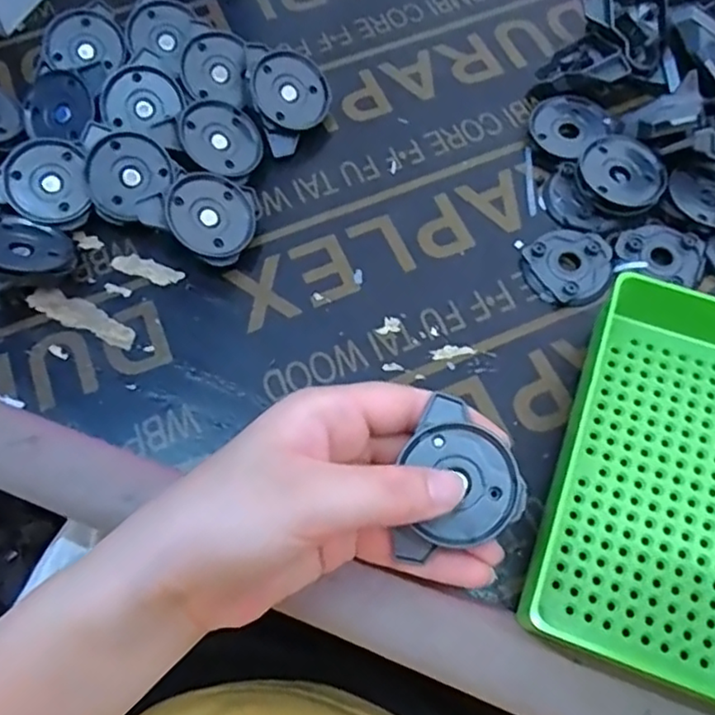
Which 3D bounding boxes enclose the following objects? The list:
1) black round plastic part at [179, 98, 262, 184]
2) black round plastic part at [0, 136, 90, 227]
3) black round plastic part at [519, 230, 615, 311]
[{"bbox_3d":[-0.070,-0.111,0.335,0.040,0.011,0.042,-38,97,-29],"label":"black round plastic part"},{"bbox_3d":[-0.155,-0.086,0.322,0.042,0.008,0.046,0,88,-11],"label":"black round plastic part"},{"bbox_3d":[0.103,-0.044,0.314,0.042,0.005,0.041,-1,65,2],"label":"black round plastic part"}]

